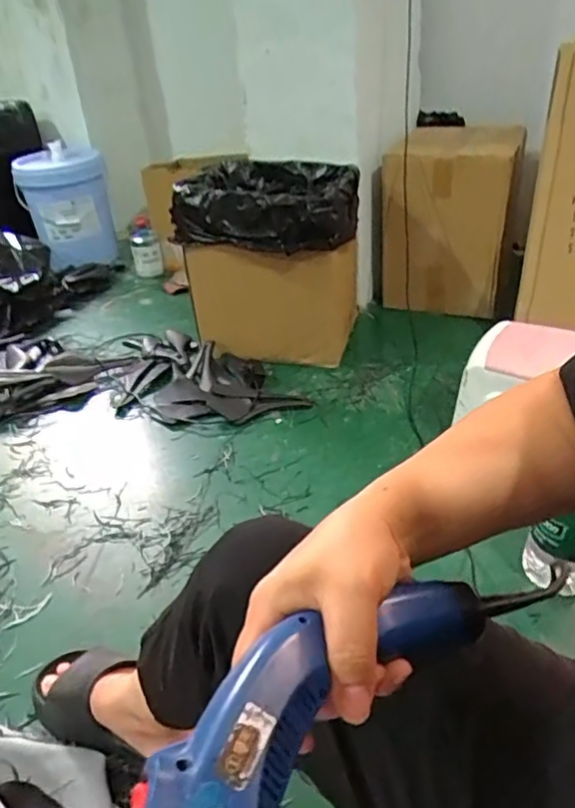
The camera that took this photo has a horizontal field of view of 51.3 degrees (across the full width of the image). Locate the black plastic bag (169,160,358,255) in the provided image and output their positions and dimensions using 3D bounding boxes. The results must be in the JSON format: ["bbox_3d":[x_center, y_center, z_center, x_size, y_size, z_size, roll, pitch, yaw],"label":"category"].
[{"bbox_3d":[-0.043,-0.520,1.503,0.425,0.132,0.474,0,34,8],"label":"black plastic bag"}]

